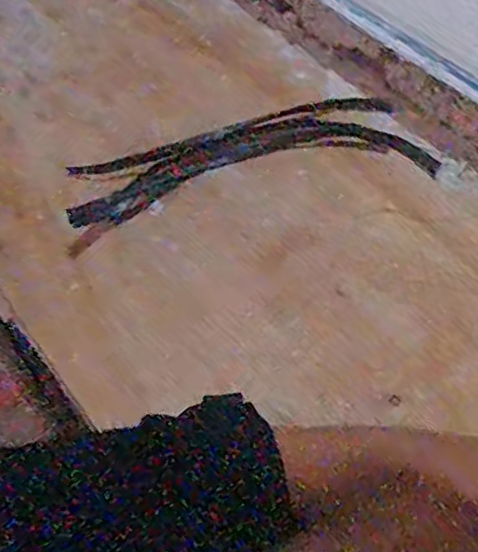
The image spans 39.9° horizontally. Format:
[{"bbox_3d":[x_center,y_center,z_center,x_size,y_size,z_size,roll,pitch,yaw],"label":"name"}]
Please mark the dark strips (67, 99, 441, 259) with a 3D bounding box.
[{"bbox_3d":[0.005,-0.094,0.553,0.301,0.014,0.106,-18,55,-11],"label":"dark strips"}]

